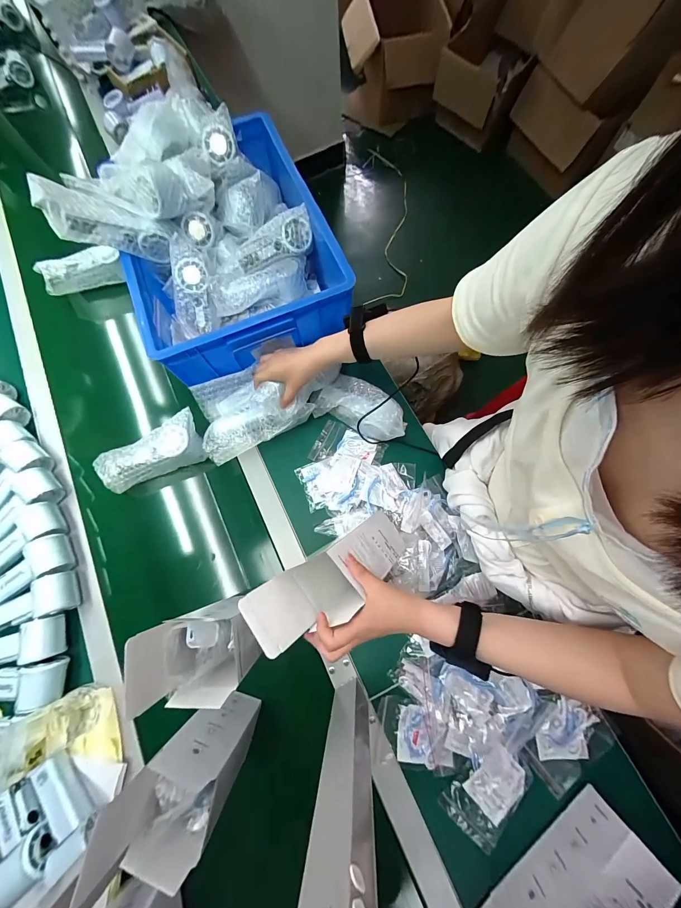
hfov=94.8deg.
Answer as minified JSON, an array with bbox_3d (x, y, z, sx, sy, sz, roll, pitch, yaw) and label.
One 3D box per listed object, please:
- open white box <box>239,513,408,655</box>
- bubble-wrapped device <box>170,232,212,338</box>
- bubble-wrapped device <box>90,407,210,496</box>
[{"bbox_3d":[0.002,0.145,0.390,0.238,0.059,0.076,-24,72,-36],"label":"open white box"},{"bbox_3d":[-0.269,-0.297,0.563,0.057,0.032,0.158,2,110,2],"label":"bubble-wrapped device"},{"bbox_3d":[-0.343,-0.002,0.569,0.184,0.055,0.076,-23,75,-5],"label":"bubble-wrapped device"}]

